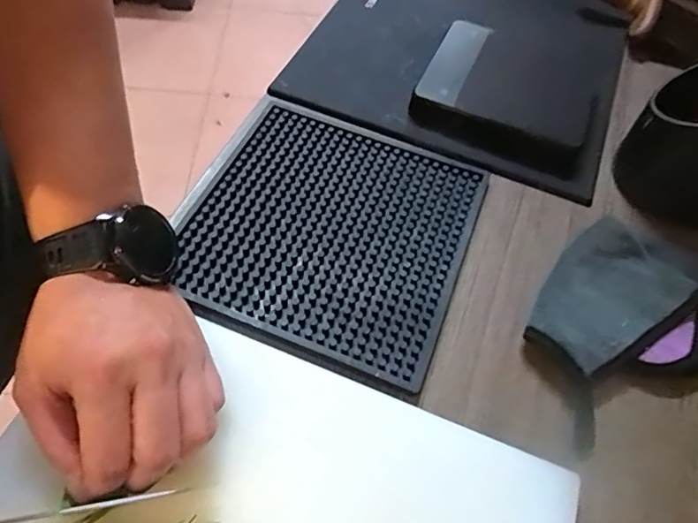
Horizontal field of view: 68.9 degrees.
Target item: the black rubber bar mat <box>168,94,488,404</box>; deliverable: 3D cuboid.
[{"bbox_3d":[-0.019,-0.029,0.379,0.202,0.012,0.210,19,56,10],"label":"black rubber bar mat"}]

